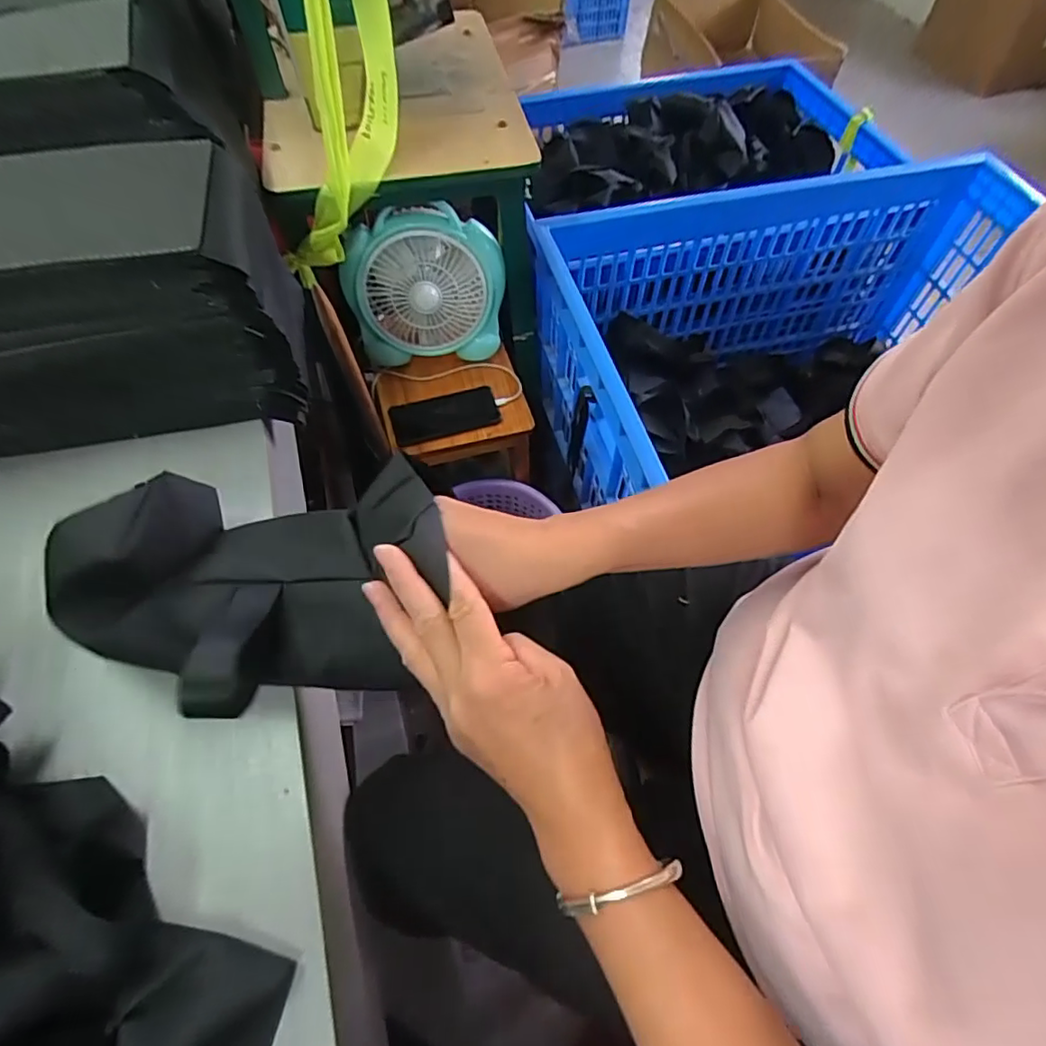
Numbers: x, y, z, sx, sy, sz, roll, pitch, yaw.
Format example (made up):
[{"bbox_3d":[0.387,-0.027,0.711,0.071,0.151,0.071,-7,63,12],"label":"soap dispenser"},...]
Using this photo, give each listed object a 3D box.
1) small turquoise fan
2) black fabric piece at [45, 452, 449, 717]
[{"bbox_3d":[-0.149,-0.358,0.912,0.235,0.227,0.093,-17,60,-10],"label":"small turquoise fan"},{"bbox_3d":[-0.149,0.029,0.345,0.203,0.086,0.155,-2,59,-1],"label":"black fabric piece"}]

